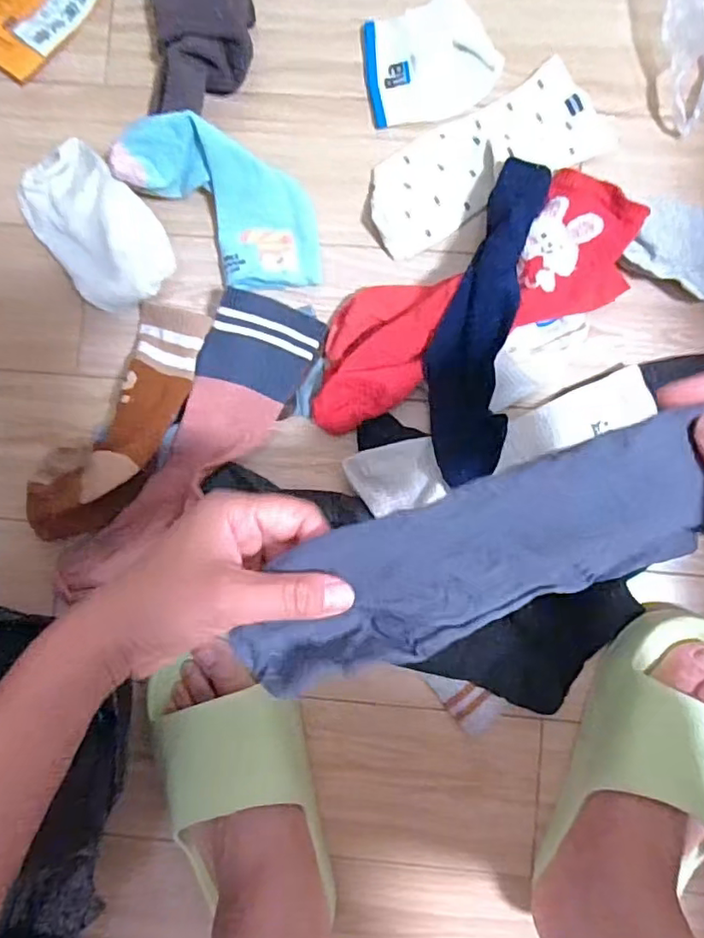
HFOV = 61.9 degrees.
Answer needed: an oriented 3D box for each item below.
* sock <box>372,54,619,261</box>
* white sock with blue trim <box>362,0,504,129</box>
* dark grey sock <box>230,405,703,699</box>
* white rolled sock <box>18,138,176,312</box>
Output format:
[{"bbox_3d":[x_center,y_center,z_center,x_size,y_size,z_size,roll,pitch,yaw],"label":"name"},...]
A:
[{"bbox_3d":[0.106,-0.250,0.475,0.198,0.014,0.085,-31,88,2],"label":"sock"},{"bbox_3d":[0.063,-0.334,0.481,0.107,0.012,0.090,-18,88,2],"label":"white sock with blue trim"},{"bbox_3d":[0.070,0.039,0.281,0.258,0.041,0.075,-25,88,10],"label":"dark grey sock"},{"bbox_3d":[-0.209,-0.194,0.473,0.085,0.043,0.144,-42,87,1],"label":"white rolled sock"}]

